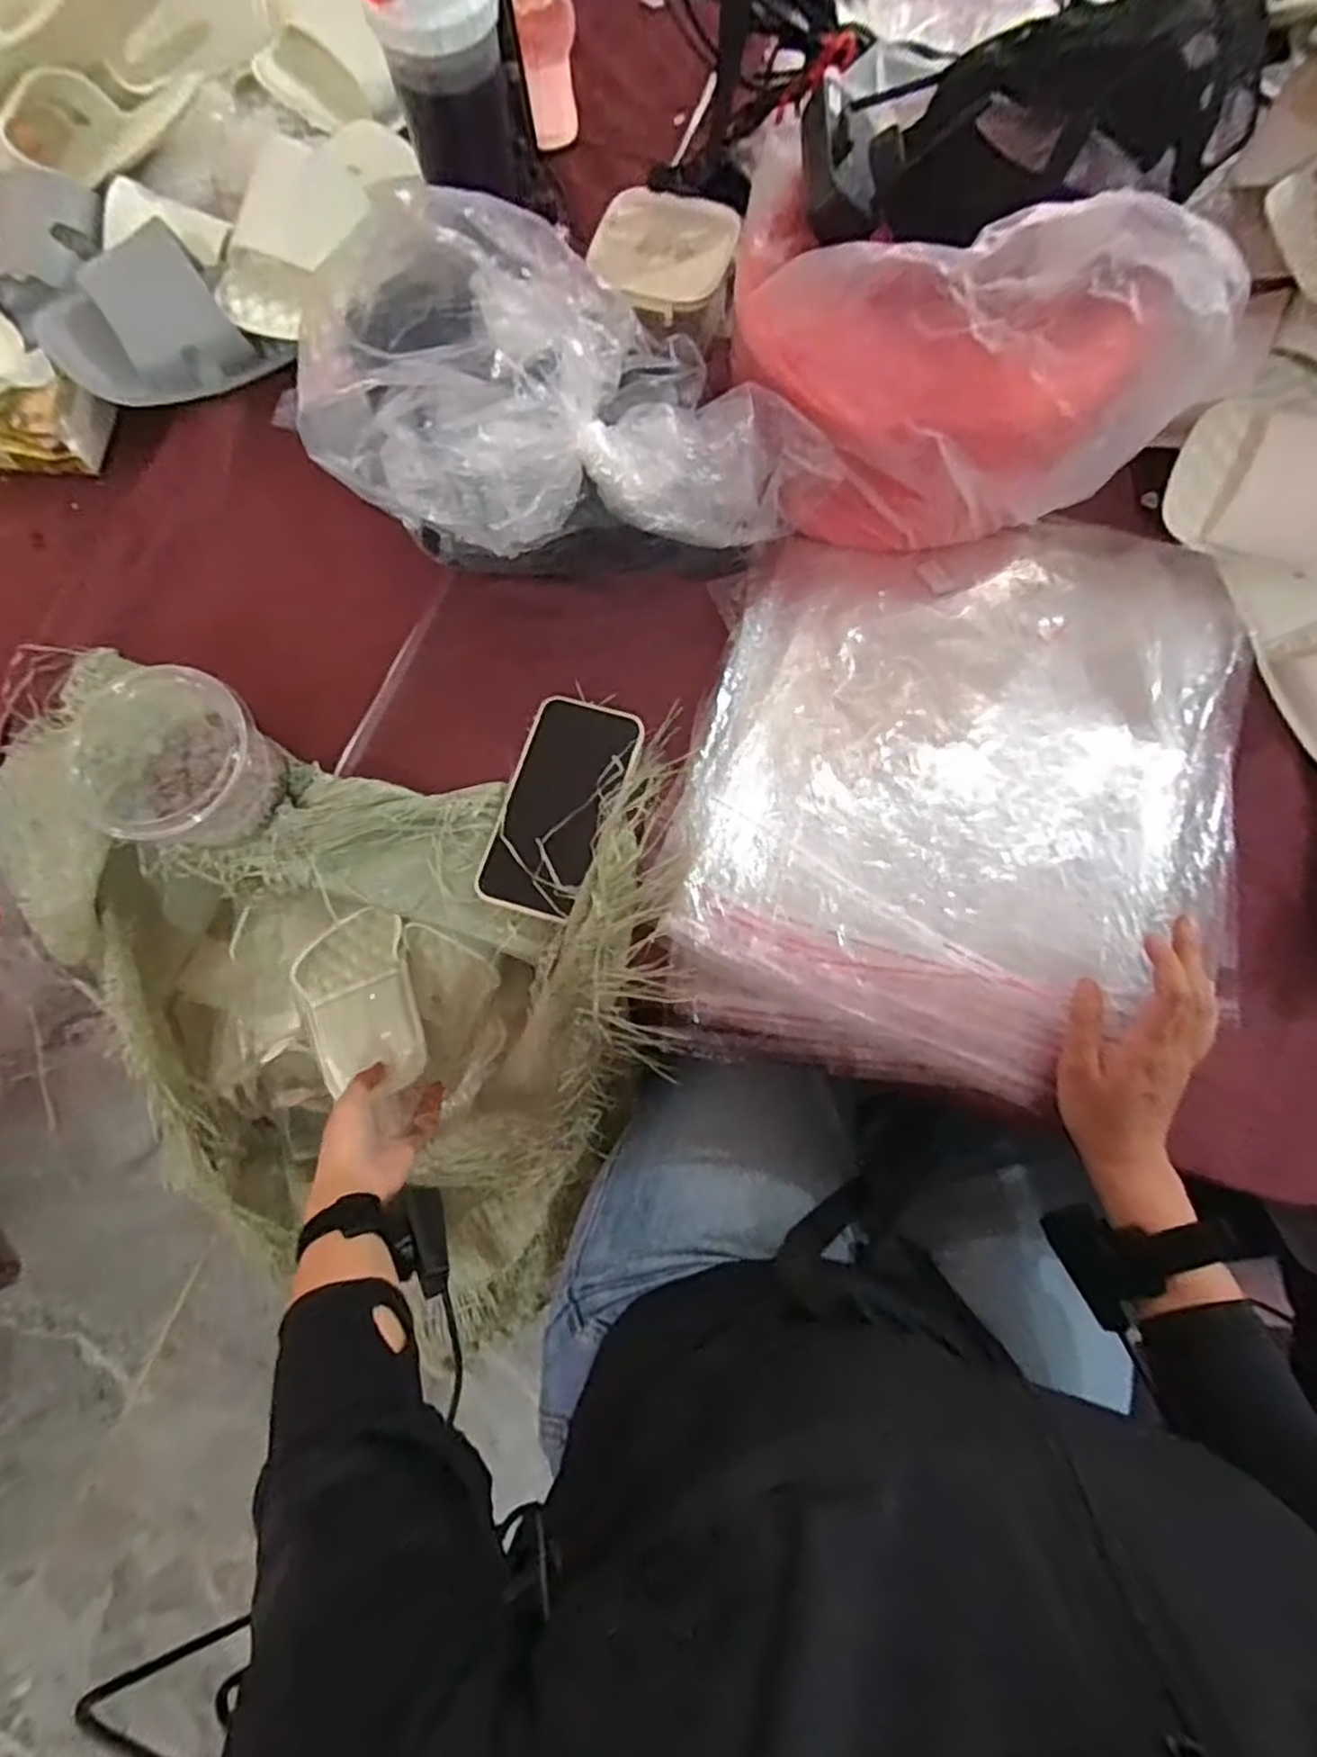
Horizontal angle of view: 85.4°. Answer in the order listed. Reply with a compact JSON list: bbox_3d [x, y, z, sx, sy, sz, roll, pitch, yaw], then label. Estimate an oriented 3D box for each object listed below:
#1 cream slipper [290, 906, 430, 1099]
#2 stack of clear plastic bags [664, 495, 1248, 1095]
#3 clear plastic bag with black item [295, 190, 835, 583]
[{"bbox_3d":[-0.270,0.111,0.647,0.096,0.045,0.181,-15,54,-13],"label":"cream slipper"},{"bbox_3d":[0.215,-0.077,0.513,0.370,0.036,0.427,11,76,3],"label":"stack of clear plastic bags"},{"bbox_3d":[-0.054,-0.316,0.497,0.323,0.175,0.170,2,75,1],"label":"clear plastic bag with black item"}]

